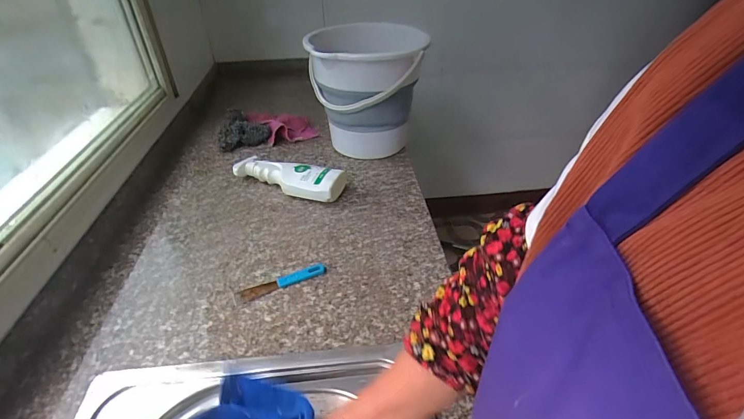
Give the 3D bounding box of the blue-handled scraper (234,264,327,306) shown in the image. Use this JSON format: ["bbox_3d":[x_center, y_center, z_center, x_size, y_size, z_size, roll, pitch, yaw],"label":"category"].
[{"bbox_3d":[-0.139,0.109,0.567,0.138,0.009,0.026,-18,41,-21],"label":"blue-handled scraper"}]

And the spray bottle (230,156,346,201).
[{"bbox_3d":[-0.169,-0.067,0.761,0.231,0.055,0.087,11,39,15],"label":"spray bottle"}]

